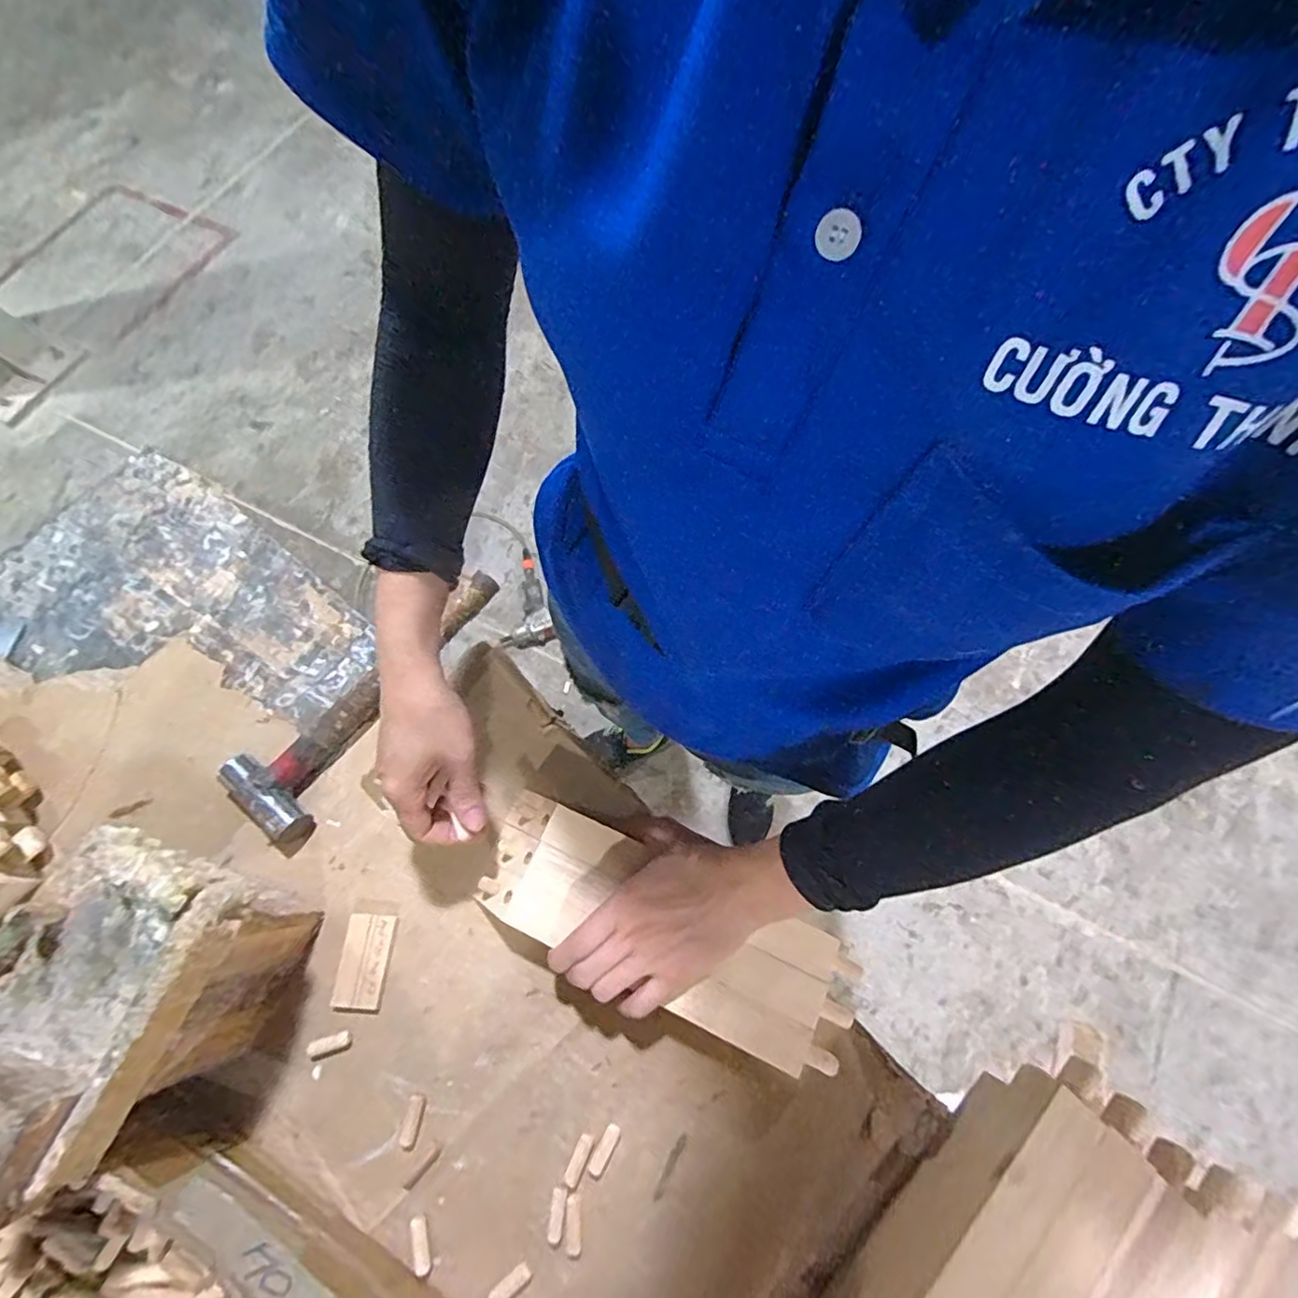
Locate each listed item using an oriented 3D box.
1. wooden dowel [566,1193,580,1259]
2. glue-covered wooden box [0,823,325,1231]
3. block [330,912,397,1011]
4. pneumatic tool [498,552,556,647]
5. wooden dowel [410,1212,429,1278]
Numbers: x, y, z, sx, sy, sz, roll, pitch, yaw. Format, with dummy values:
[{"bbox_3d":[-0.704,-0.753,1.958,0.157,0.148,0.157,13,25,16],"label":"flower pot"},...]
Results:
[{"bbox_3d":[-0.051,0.384,0.400,0.009,0.004,0.032,-1,67,2],"label":"wooden dowel"},{"bbox_3d":[-0.318,0.215,0.381,0.109,0.180,0.160,20,70,9],"label":"glue-covered wooden box"},{"bbox_3d":[-0.220,0.240,0.461,0.038,0.005,0.065,4,67,4],"label":"block"},{"bbox_3d":[-0.317,-0.114,1.459,0.126,0.065,0.228,-16,69,-5],"label":"pneumatic tool"},{"bbox_3d":[-0.151,0.395,0.397,0.009,0.005,0.032,-15,67,-4],"label":"wooden dowel"}]

